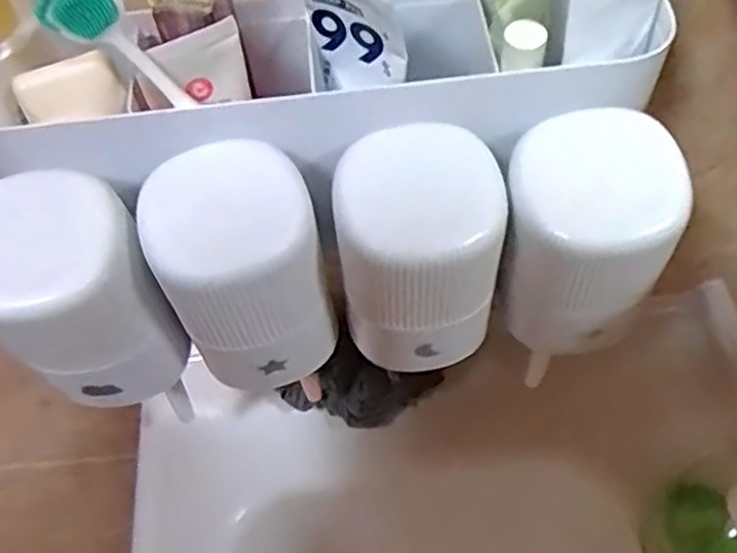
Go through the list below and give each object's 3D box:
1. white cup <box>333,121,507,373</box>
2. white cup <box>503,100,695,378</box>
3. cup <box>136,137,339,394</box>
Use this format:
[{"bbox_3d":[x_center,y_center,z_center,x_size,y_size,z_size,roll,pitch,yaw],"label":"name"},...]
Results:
[{"bbox_3d":[0.019,-0.008,0.321,0.069,0.106,0.057,-6,57,0],"label":"white cup"},{"bbox_3d":[0.088,-0.011,0.325,0.068,0.122,0.060,-2,57,2],"label":"white cup"},{"bbox_3d":[-0.054,0.000,0.323,0.062,0.102,0.061,-2,57,2],"label":"cup"}]

